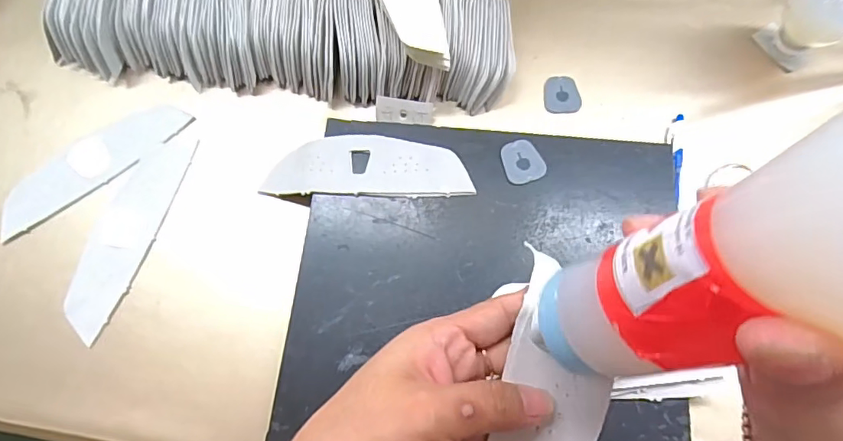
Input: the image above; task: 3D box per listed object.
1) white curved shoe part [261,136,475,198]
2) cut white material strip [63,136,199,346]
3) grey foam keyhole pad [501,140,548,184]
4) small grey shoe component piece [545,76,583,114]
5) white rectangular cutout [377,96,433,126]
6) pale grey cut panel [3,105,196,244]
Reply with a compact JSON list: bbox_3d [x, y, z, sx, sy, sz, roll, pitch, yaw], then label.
[{"bbox_3d":[-0.048,-0.046,0.443,0.177,0.015,0.055,2,73,5],"label":"white curved shoe part"},{"bbox_3d":[-0.261,0.007,0.449,0.052,0.005,0.185,17,74,8],"label":"cut white material strip"},{"bbox_3d":[0.086,-0.051,0.435,0.032,0.004,0.039,-17,72,-3],"label":"grey foam keyhole pad"},{"bbox_3d":[0.134,-0.119,0.483,0.033,0.004,0.039,2,72,3],"label":"small grey shoe component piece"},{"bbox_3d":[-0.016,-0.101,0.473,0.052,0.004,0.023,7,101,1],"label":"white rectangular cutout"},{"bbox_3d":[-0.303,-0.054,0.469,0.180,0.008,0.057,-39,70,-12],"label":"pale grey cut panel"}]

